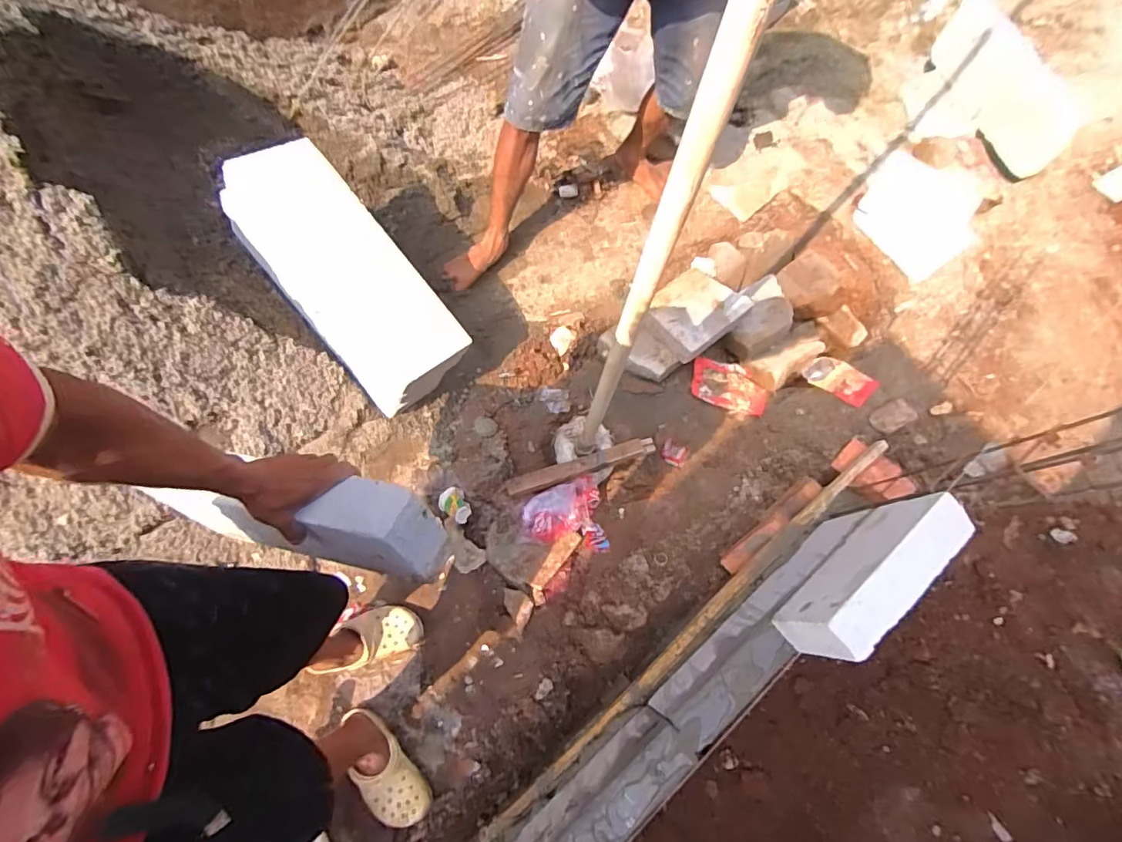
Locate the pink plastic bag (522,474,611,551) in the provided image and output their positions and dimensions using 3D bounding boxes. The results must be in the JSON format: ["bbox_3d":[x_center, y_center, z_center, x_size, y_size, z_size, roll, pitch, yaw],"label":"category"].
[{"bbox_3d":[0.009,0.249,1.291,0.204,0.120,0.182,-9,72,-7],"label":"pink plastic bag"}]

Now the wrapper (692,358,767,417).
[{"bbox_3d":[0.497,-0.103,1.530,0.214,0.020,0.149,13,70,0],"label":"wrapper"}]

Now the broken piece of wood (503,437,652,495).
[{"bbox_3d":[0.050,0.110,1.265,0.372,0.032,0.044,-16,73,-10],"label":"broken piece of wood"}]

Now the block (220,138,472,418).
[{"bbox_3d":[-0.522,-0.347,1.272,0.274,0.145,0.653,-39,98,-12],"label":"block"}]

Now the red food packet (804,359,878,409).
[{"bbox_3d":[0.848,-0.128,1.572,0.125,0.016,0.193,-40,54,-12],"label":"red food packet"}]

